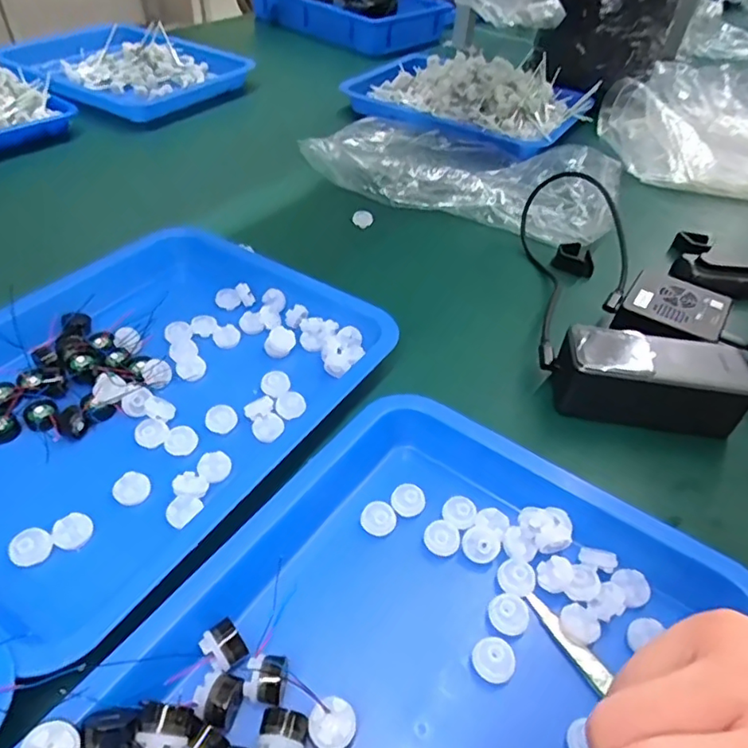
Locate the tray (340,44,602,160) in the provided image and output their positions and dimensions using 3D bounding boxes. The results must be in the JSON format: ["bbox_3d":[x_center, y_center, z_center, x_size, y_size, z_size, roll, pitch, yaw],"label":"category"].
[{"bbox_3d":[0.148,-0.423,0.843,0.318,0.063,0.270,28,47,22],"label":"tray"}]

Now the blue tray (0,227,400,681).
[{"bbox_3d":[-0.173,-0.001,0.405,0.259,0.035,0.304,26,46,21],"label":"blue tray"}]

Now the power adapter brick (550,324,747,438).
[{"bbox_3d":[0.202,0.005,0.432,0.129,0.056,0.050,9,42,3],"label":"power adapter brick"}]

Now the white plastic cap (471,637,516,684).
[{"bbox_3d":[0.061,0.146,0.293,0.021,0.004,0.021,0,53,-5],"label":"white plastic cap"}]

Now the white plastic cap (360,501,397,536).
[{"bbox_3d":[0.003,0.088,0.348,0.021,0.005,0.021,1,61,-2],"label":"white plastic cap"}]

